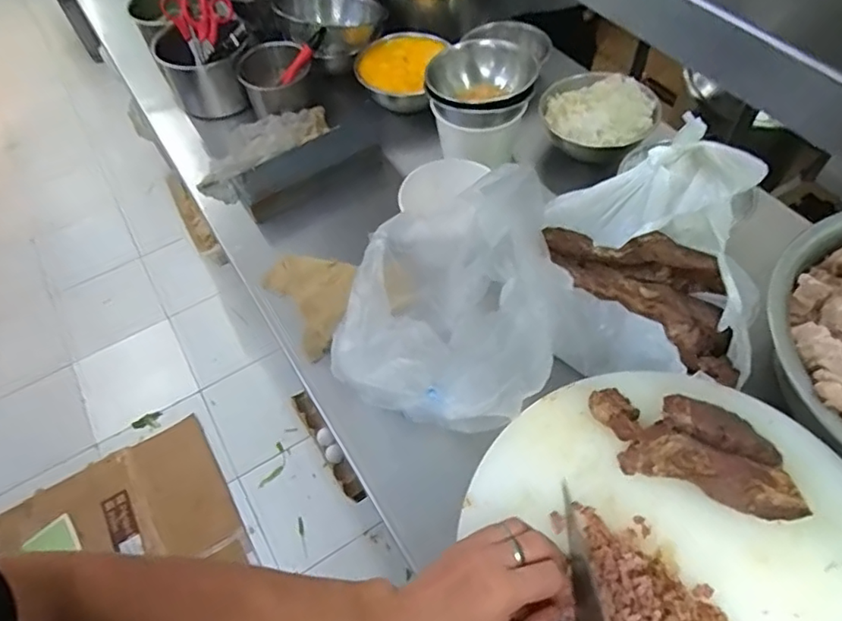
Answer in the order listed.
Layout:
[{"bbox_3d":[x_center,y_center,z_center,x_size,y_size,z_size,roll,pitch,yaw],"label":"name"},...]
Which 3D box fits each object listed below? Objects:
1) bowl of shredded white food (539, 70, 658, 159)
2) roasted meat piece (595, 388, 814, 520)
[{"bbox_3d":[0.262,-0.286,0.852,0.164,0.066,0.140,11,58,11],"label":"bowl of shredded white food"},{"bbox_3d":[0.235,0.118,0.499,0.169,0.040,0.079,17,59,15],"label":"roasted meat piece"}]

